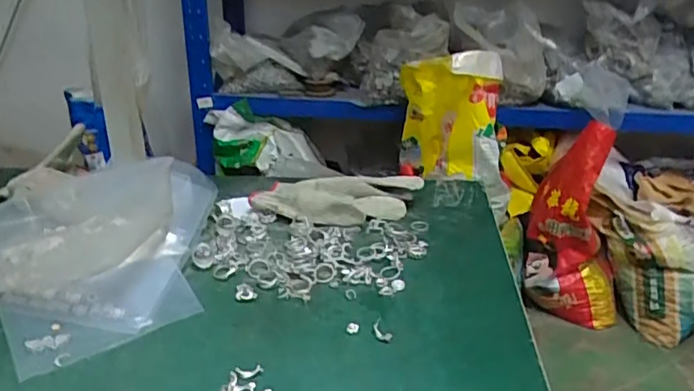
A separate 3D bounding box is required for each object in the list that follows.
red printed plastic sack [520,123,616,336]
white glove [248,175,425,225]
[{"bbox_3d":[0.701,0.094,1.735,0.294,0.583,0.191,11,26,22],"label":"red printed plastic sack"},{"bbox_3d":[-0.014,0.002,0.690,0.203,0.038,0.085,3,24,6],"label":"white glove"}]

